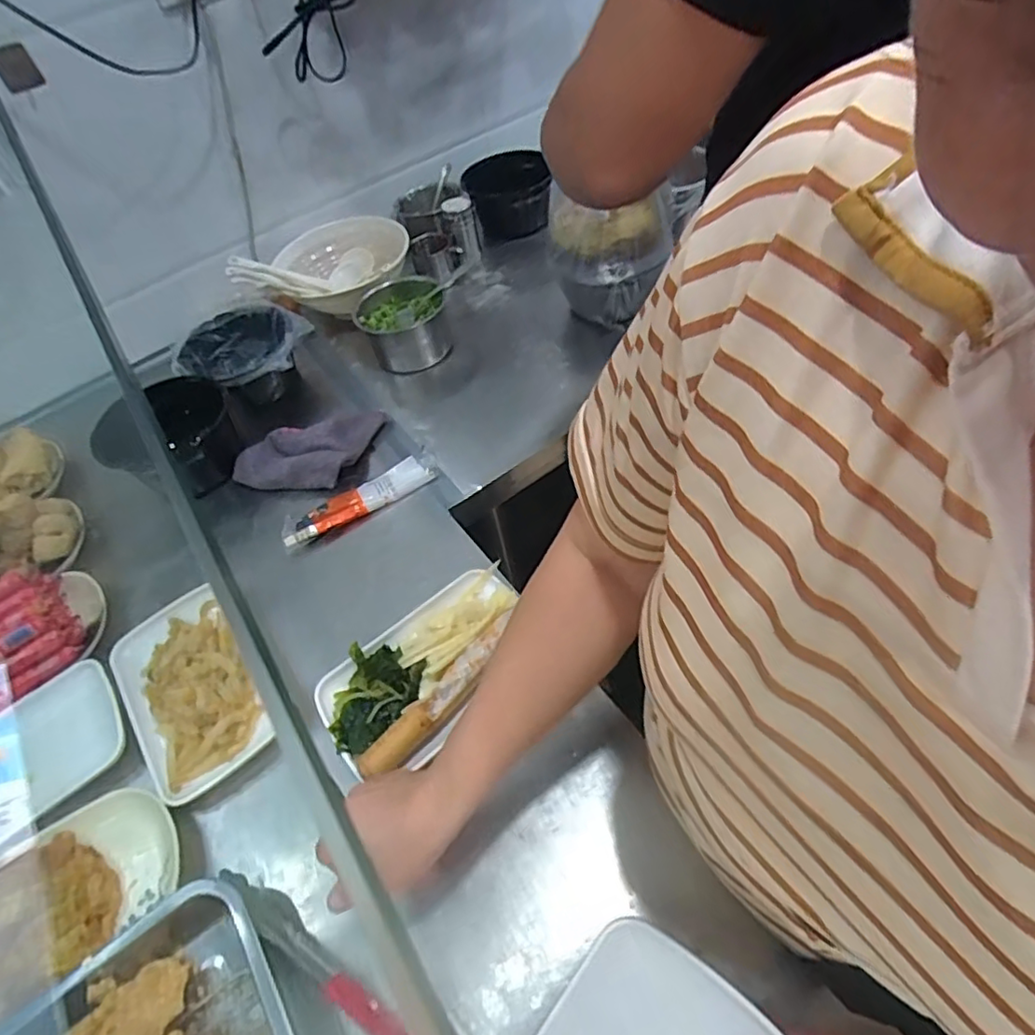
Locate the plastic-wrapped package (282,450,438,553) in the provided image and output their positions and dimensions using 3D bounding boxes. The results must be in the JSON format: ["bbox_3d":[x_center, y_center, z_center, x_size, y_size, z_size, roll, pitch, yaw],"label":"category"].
[{"bbox_3d":[-0.190,-0.024,0.727,0.197,0.027,0.035,-28,53,-18],"label":"plastic-wrapped package"}]

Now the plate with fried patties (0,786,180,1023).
[{"bbox_3d":[-0.395,0.327,0.498,0.225,0.032,0.133,-33,55,-21],"label":"plate with fried patties"}]

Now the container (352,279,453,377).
[{"bbox_3d":[-0.167,-0.289,0.906,0.132,0.079,0.139,-23,53,-6],"label":"container"}]

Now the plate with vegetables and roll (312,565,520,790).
[{"bbox_3d":[-0.083,0.138,0.567,0.207,0.034,0.126,-31,54,-20],"label":"plate with vegetables and roll"}]

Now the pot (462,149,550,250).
[{"bbox_3d":[-0.019,-0.578,1.092,0.144,0.100,0.182,-14,53,1],"label":"pot"}]

